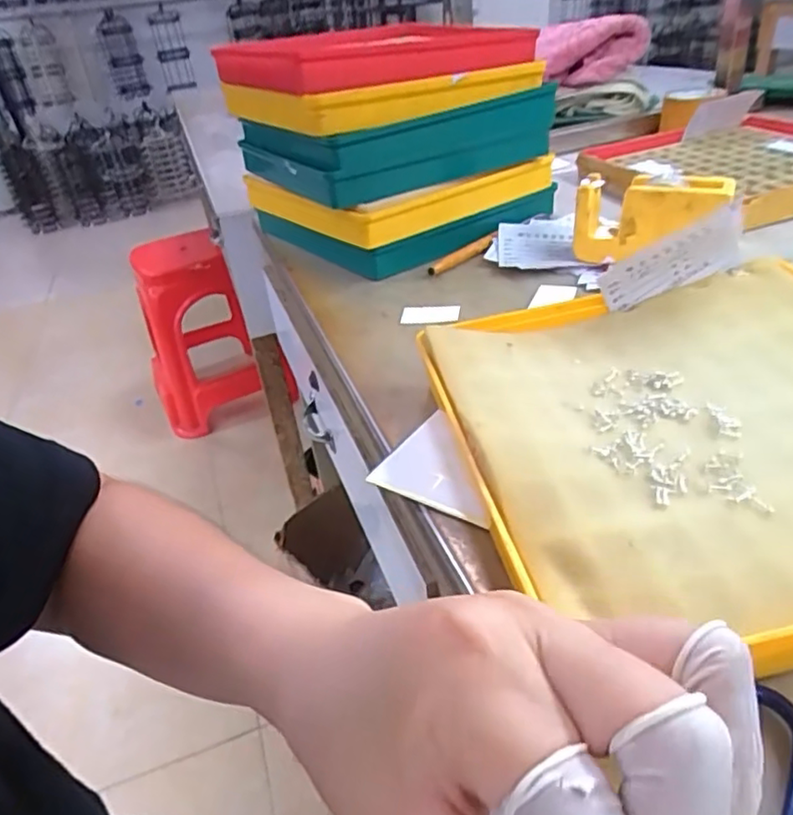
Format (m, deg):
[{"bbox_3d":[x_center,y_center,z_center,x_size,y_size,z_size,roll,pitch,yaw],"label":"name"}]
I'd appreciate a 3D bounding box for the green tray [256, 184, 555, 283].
[{"bbox_3d":[0.011,-0.230,0.743,0.248,0.033,0.246,-30,39,-30],"label":"green tray"}]

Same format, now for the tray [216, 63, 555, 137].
[{"bbox_3d":[-0.008,-0.331,0.651,0.253,0.040,0.196,-30,39,-30],"label":"tray"}]

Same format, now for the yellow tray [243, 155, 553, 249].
[{"bbox_3d":[0.001,-0.257,0.722,0.259,0.045,0.236,-30,39,-30],"label":"yellow tray"}]

